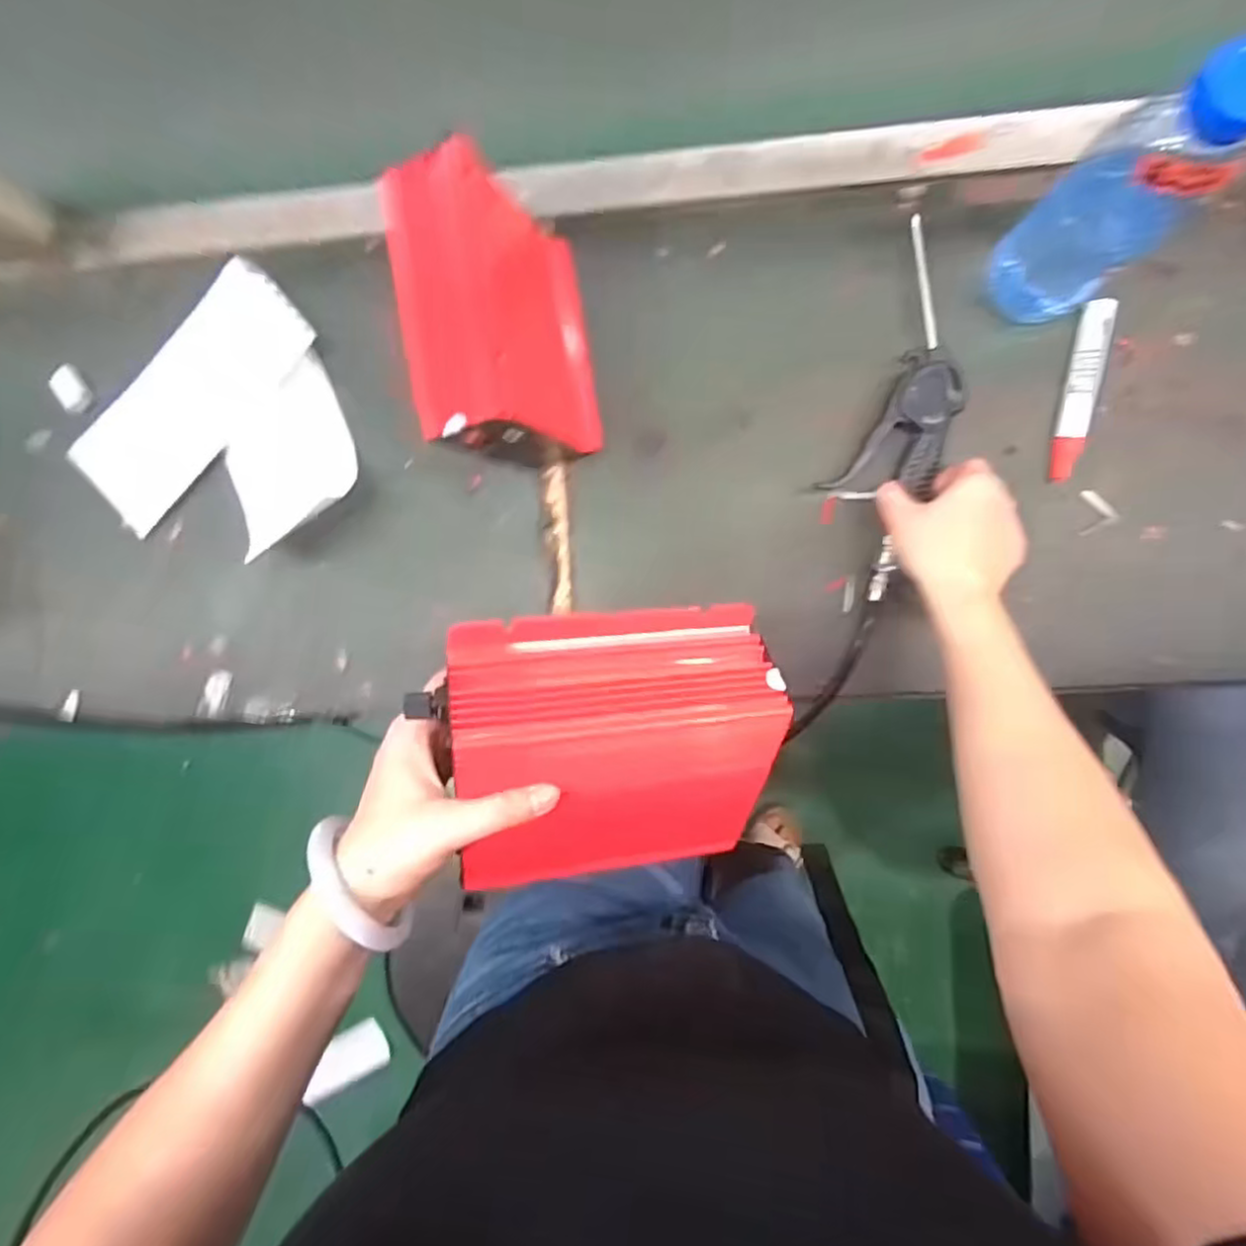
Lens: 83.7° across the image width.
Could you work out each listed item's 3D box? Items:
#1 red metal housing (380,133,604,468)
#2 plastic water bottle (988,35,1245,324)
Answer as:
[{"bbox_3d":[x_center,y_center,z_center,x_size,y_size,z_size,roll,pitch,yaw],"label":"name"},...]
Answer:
[{"bbox_3d":[-0.081,-0.207,0.495,0.105,0.146,0.175,-9,95,3],"label":"red metal housing"},{"bbox_3d":[0.296,-0.249,0.417,0.076,0.202,0.072,0,92,5],"label":"plastic water bottle"}]

